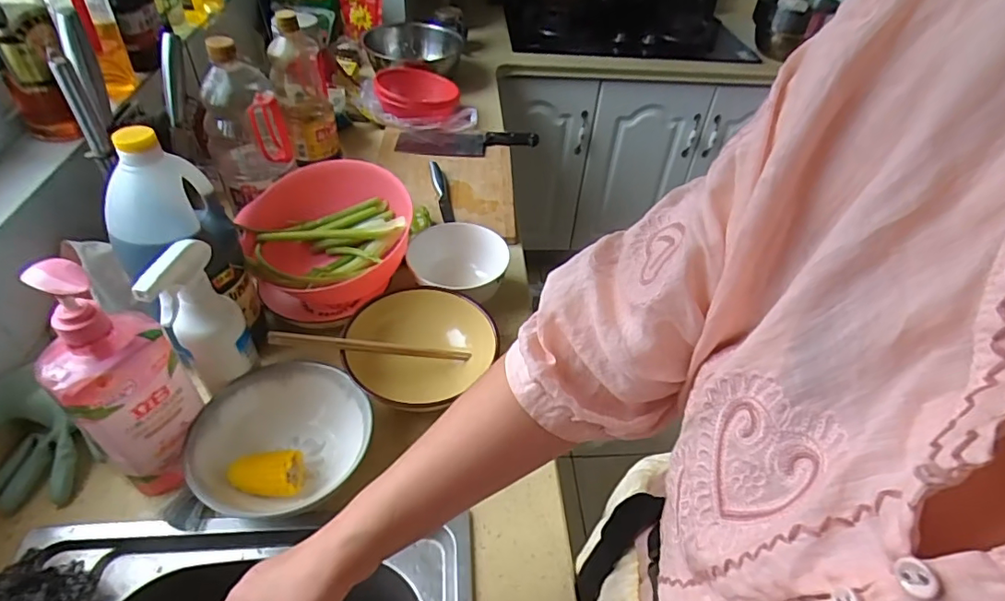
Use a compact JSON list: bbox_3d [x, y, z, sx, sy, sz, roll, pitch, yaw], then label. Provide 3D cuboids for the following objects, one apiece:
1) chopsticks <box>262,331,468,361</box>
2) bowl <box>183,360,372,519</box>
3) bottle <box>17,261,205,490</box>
[{"bbox_3d":[-0.148,0.056,0.630,0.235,0.015,0.012,9,40,-25],"label":"chopsticks"},{"bbox_3d":[-0.231,0.148,0.569,0.176,0.056,0.157,-20,50,-24],"label":"bowl"},{"bbox_3d":[-0.345,0.073,0.484,0.065,0.249,0.094,24,47,18],"label":"bottle"}]

